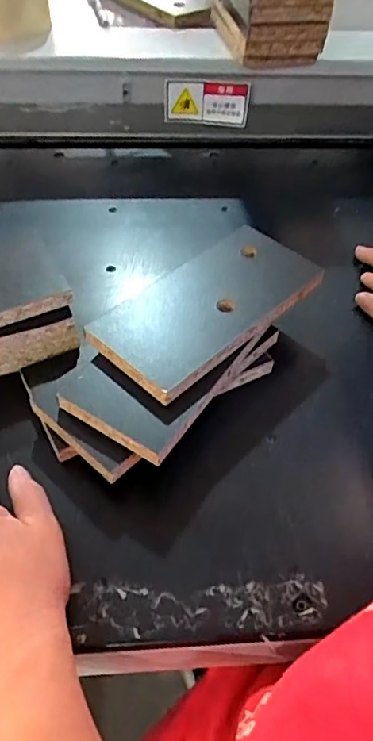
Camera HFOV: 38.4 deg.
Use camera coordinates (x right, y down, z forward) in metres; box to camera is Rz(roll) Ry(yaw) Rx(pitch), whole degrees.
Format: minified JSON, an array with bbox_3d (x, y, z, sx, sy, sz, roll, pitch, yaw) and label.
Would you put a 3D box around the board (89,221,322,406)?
[{"bbox_3d":[0.019,-0.056,0.429,0.090,0.014,0.190,37,57,25],"label":"board"}]

